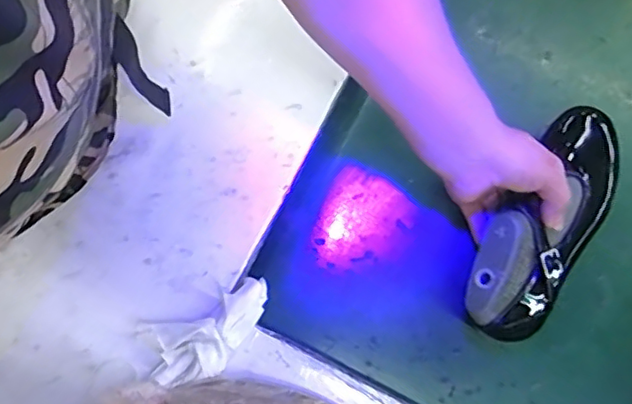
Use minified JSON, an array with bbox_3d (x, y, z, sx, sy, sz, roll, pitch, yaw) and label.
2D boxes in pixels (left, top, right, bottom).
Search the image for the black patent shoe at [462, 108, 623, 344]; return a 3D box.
[{"bbox_3d":[0.212,0.016,0.547,0.087,0.075,0.232,34,77,7],"label":"black patent shoe"}]

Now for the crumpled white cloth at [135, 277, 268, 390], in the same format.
[{"bbox_3d":[-0.094,0.116,0.520,0.118,0.030,0.062,-24,80,-4],"label":"crumpled white cloth"}]

